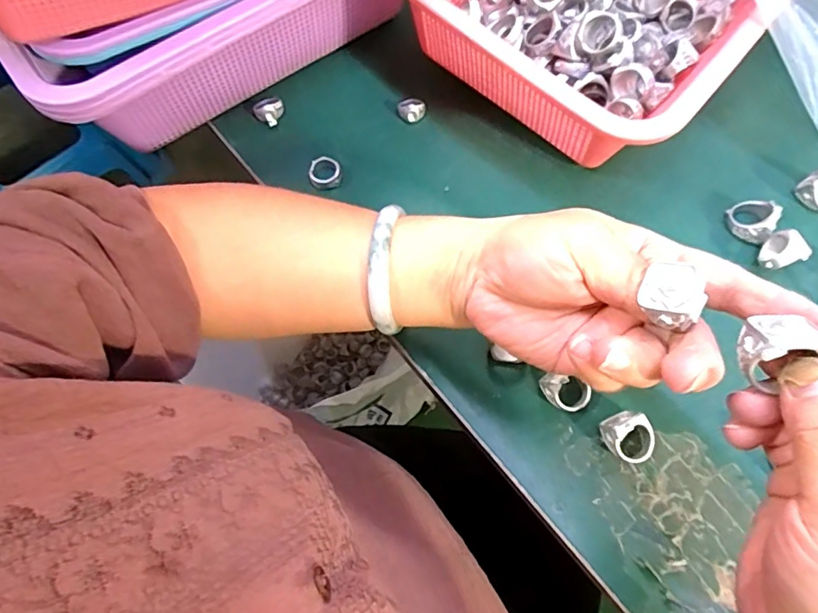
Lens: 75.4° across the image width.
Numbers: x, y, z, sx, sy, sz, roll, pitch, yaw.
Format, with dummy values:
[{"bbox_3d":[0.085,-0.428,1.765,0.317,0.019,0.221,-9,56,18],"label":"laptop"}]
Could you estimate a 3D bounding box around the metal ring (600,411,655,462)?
[{"bbox_3d":[0.122,0.073,0.293,0.025,0.021,0.028,-20,67,-6],"label":"metal ring"}]

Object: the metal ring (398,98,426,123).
[{"bbox_3d":[0.002,-0.147,0.394,0.021,0.015,0.012,3,67,4],"label":"metal ring"}]

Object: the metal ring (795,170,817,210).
[{"bbox_3d":[0.276,-0.077,0.349,0.022,0.019,0.029,-41,71,-14],"label":"metal ring"}]

